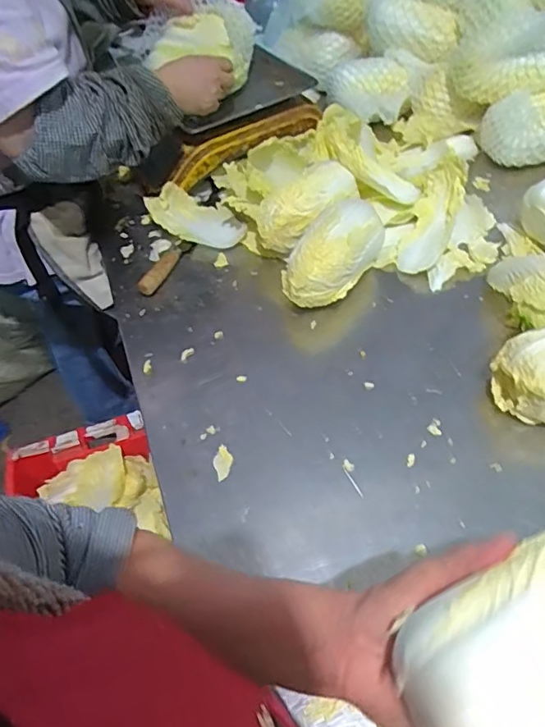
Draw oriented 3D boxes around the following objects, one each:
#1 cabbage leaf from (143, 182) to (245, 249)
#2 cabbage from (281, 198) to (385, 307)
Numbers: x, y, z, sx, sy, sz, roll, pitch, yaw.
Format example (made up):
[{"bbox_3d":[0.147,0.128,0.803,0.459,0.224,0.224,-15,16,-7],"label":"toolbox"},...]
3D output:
[{"bbox_3d":[-0.114,-0.221,0.843,0.145,0.041,0.076,25,60,24],"label":"cabbage leaf"},{"bbox_3d":[0.087,-0.146,0.742,0.099,0.101,0.180,19,58,20],"label":"cabbage"}]

